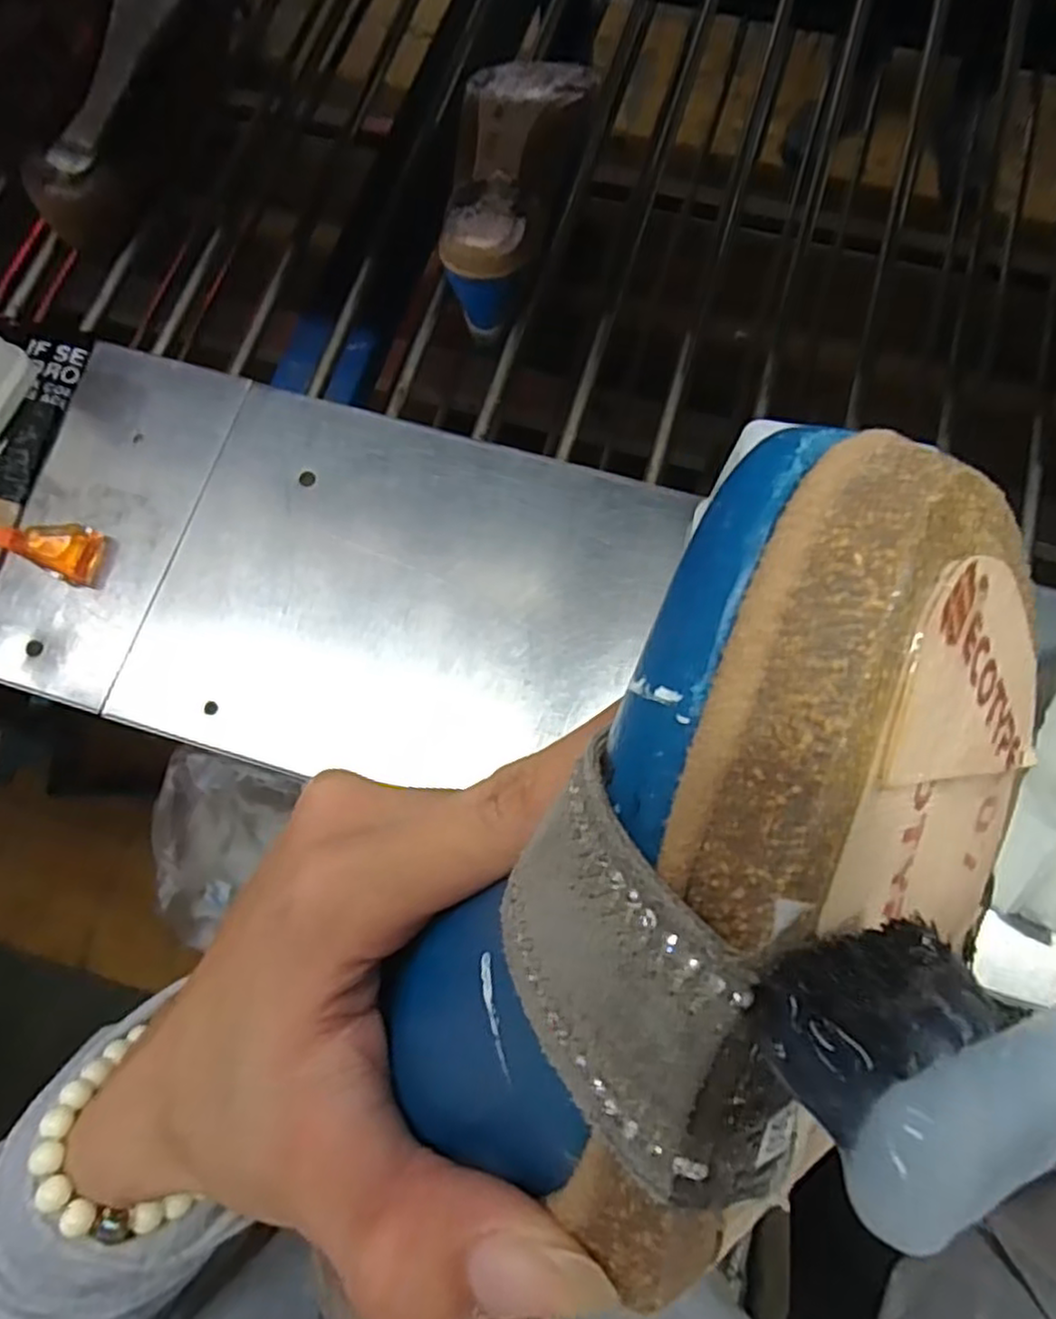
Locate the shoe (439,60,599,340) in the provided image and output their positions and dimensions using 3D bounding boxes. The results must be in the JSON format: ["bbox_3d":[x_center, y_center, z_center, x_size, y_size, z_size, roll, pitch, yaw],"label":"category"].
[{"bbox_3d":[-0.008,-0.358,0.533,0.085,0.071,0.224,10,74,4],"label":"shoe"}]

